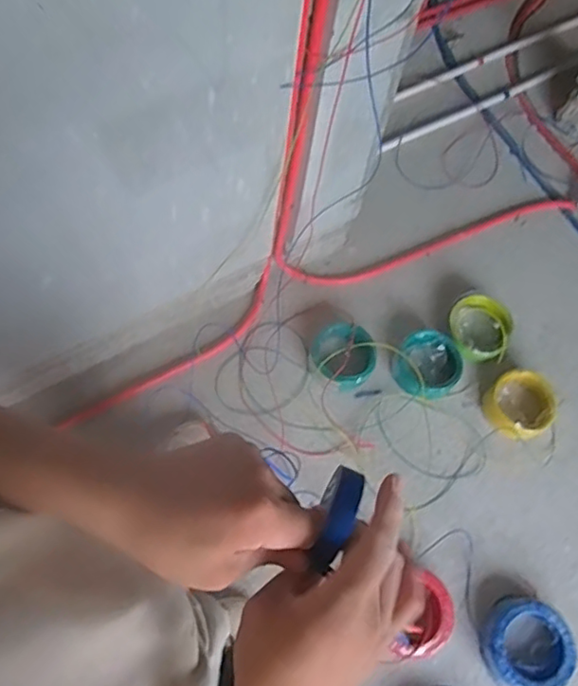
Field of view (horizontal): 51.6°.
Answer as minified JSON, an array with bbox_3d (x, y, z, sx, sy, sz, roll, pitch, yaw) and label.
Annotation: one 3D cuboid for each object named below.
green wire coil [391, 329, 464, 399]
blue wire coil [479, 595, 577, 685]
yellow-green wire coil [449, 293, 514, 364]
[{"bbox_3d":[0.374,0.061,1.605,0.177,0.082,0.170,1,69,-3],"label":"green wire coil"},{"bbox_3d":[0.547,0.697,1.373,0.197,0.089,0.197,1,69,-3],"label":"blue wire coil"},{"bbox_3d":[0.536,-0.043,1.665,0.169,0.100,0.201,4,69,-2],"label":"yellow-green wire coil"}]

